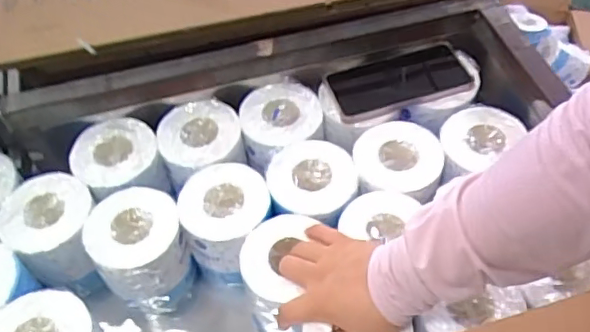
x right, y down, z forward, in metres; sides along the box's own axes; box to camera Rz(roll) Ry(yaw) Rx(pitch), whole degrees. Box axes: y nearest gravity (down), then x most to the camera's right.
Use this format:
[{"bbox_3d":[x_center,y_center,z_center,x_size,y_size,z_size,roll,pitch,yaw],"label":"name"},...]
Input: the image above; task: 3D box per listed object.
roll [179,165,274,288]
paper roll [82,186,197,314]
[{"bbox_3d":[-0.071,0.069,0.630,0.093,0.110,0.096,-1,52,2],"label":"roll"},{"bbox_3d":[-0.161,0.091,0.607,0.090,0.101,0.093,-1,52,2],"label":"paper roll"}]

